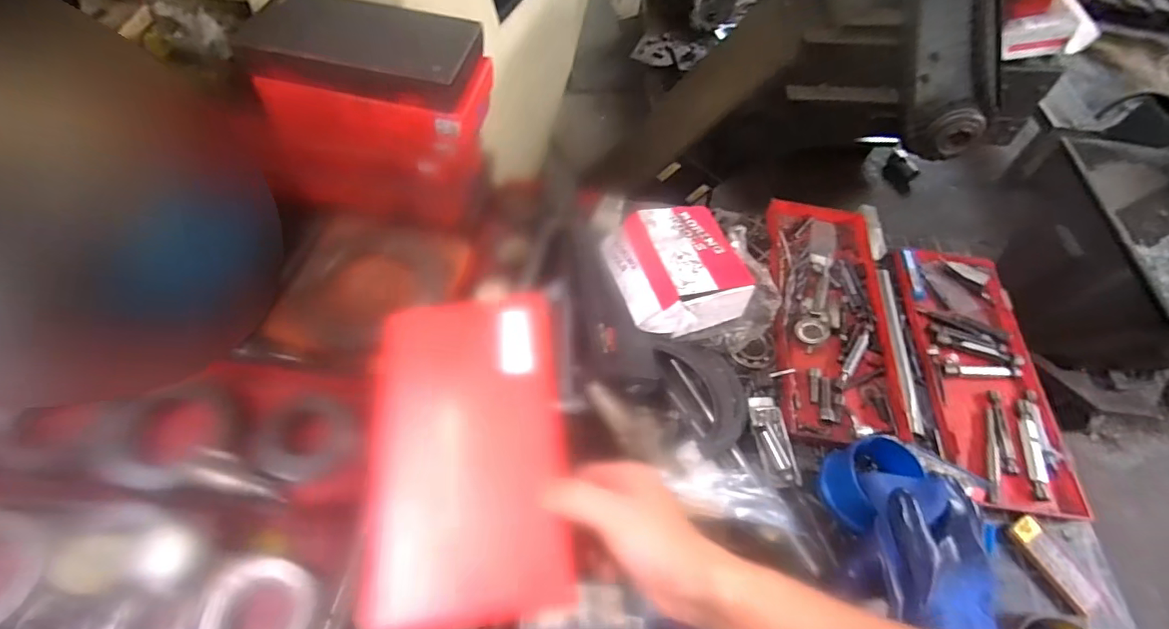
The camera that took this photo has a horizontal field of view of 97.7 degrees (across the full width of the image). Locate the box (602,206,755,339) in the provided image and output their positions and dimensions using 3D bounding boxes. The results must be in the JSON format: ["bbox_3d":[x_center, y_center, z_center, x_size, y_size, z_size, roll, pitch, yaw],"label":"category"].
[{"bbox_3d":[0.122,-0.056,0.659,0.161,0.082,0.163,-10,60,-23],"label":"box"}]

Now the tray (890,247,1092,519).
[{"bbox_3d":[0.545,0.065,0.718,0.165,0.036,0.405,8,58,-1],"label":"tray"}]

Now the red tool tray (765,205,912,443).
[{"bbox_3d":[0.355,-0.015,0.734,0.155,0.035,0.401,9,58,0],"label":"red tool tray"}]

